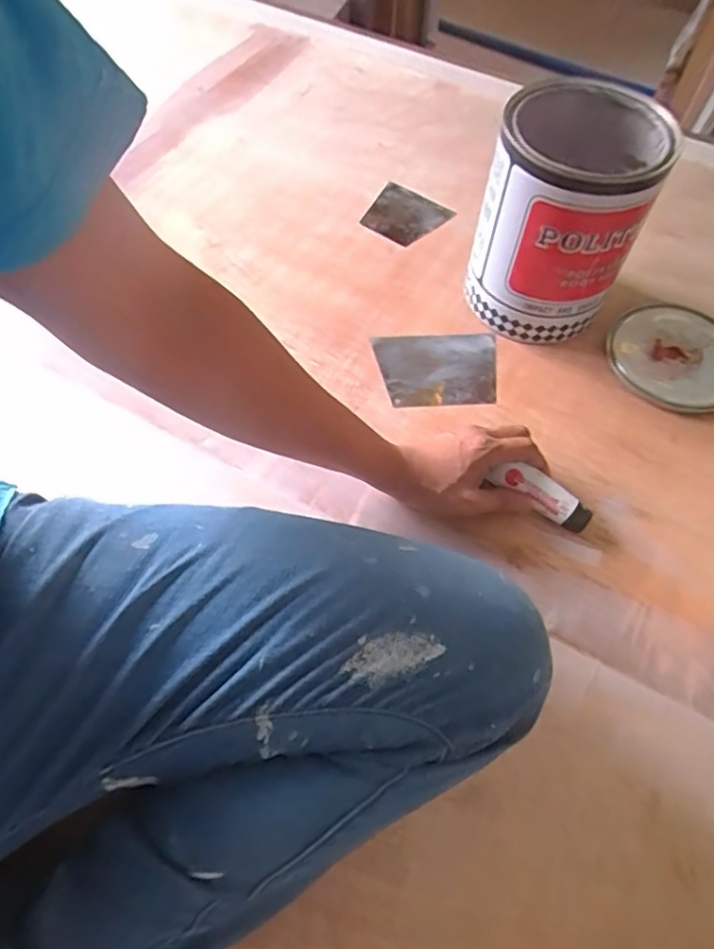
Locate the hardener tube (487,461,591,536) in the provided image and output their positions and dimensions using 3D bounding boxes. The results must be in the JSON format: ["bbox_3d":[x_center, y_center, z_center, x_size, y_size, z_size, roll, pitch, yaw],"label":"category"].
[{"bbox_3d":[0.174,0.018,0.562,0.097,0.023,0.027,33,64,8],"label":"hardener tube"}]

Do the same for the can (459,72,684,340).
[{"bbox_3d":[0.212,-0.271,0.640,0.157,0.202,0.164,17,60,9],"label":"can"}]

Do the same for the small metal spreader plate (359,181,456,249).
[{"bbox_3d":[0.058,-0.342,0.791,0.103,0.009,0.094,34,64,18],"label":"small metal spreader plate"}]

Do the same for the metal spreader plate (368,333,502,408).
[{"bbox_3d":[0.090,-0.116,0.669,0.134,0.007,0.098,-1,59,-2],"label":"metal spreader plate"}]

